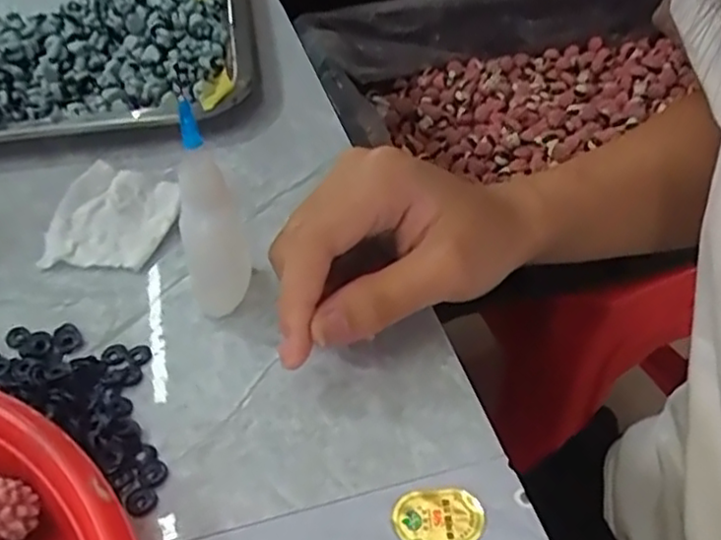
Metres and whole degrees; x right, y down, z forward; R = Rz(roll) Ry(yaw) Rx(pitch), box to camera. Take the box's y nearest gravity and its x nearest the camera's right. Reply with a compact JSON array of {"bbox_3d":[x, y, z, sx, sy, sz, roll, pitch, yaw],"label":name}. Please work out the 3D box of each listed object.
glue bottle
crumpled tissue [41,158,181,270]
[{"bbox_3d":[-0.055,-0.021,0.255,0.023,0.084,0.023,-8,44,-6],"label":"glue bottle"},{"bbox_3d":[-0.113,-0.026,0.319,0.054,0.014,0.067,1,44,3],"label":"crumpled tissue"}]

